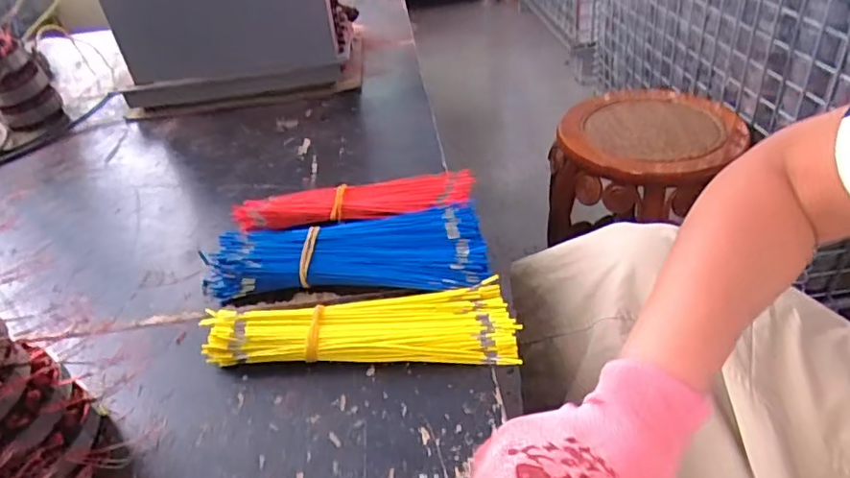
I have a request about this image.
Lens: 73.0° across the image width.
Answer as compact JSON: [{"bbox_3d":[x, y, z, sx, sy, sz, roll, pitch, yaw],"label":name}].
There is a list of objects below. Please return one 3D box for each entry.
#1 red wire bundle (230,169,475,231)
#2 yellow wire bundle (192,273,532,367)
[{"bbox_3d":[-0.073,-0.038,0.600,0.245,0.030,0.048,-5,38,0],"label":"red wire bundle"},{"bbox_3d":[-0.051,0.069,0.462,0.240,0.027,0.070,-1,38,5],"label":"yellow wire bundle"}]

